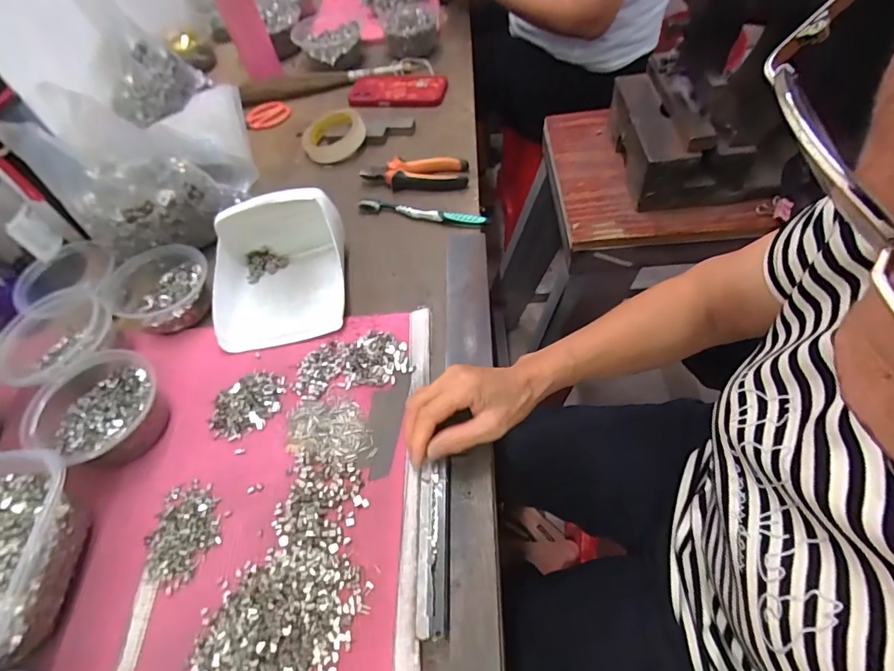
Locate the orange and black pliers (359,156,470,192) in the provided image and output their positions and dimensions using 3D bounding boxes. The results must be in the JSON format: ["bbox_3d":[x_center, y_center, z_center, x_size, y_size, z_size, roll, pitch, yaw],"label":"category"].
[{"bbox_3d":[-0.046,-0.228,0.667,0.149,0.031,0.054,-2,55,7],"label":"orange and black pliers"}]

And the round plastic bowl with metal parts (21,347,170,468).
[{"bbox_3d":[-0.339,0.073,0.459,0.111,0.050,0.104,-4,55,6],"label":"round plastic bowl with metal parts"}]

